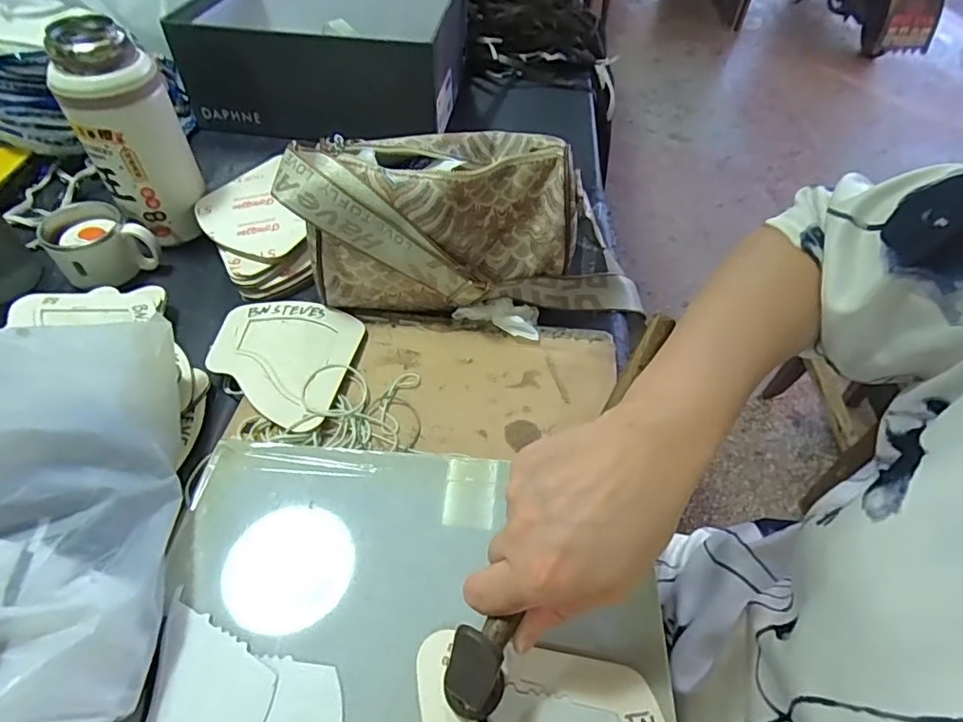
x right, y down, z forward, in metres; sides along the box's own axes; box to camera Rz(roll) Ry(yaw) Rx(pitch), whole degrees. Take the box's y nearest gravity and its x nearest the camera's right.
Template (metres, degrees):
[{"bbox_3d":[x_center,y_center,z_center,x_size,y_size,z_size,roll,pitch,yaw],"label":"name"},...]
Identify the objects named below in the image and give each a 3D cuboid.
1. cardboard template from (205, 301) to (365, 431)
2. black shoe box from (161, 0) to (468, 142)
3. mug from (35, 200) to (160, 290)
[{"bbox_3d":[-0.164,-0.003,0.434,0.116,0.005,0.127,6,46,5],"label":"cardboard template"},{"bbox_3d":[-0.196,-0.412,0.690,0.329,0.106,0.269,7,50,3],"label":"black shoe box"},{"bbox_3d":[-0.355,-0.110,0.504,0.076,0.057,0.057,-34,59,-27],"label":"mug"}]

